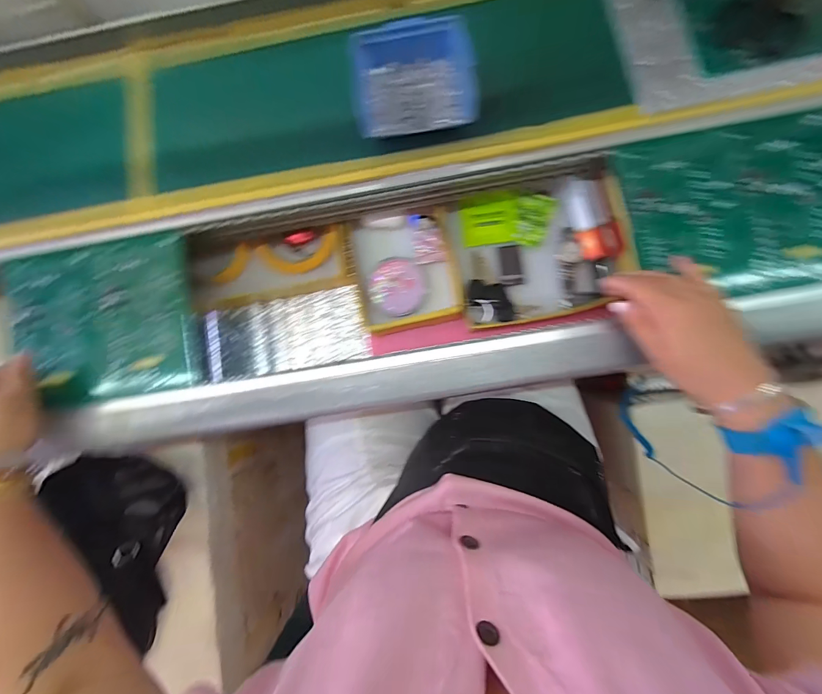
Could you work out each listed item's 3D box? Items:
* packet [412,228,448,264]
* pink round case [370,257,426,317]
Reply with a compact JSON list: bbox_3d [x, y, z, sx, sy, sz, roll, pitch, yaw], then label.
[{"bbox_3d":[0.023,-0.124,0.445,0.039,0.004,0.043,-8,83,2],"label":"packet"},{"bbox_3d":[-0.016,-0.075,0.442,0.068,0.016,0.064,0,84,3],"label":"pink round case"}]

